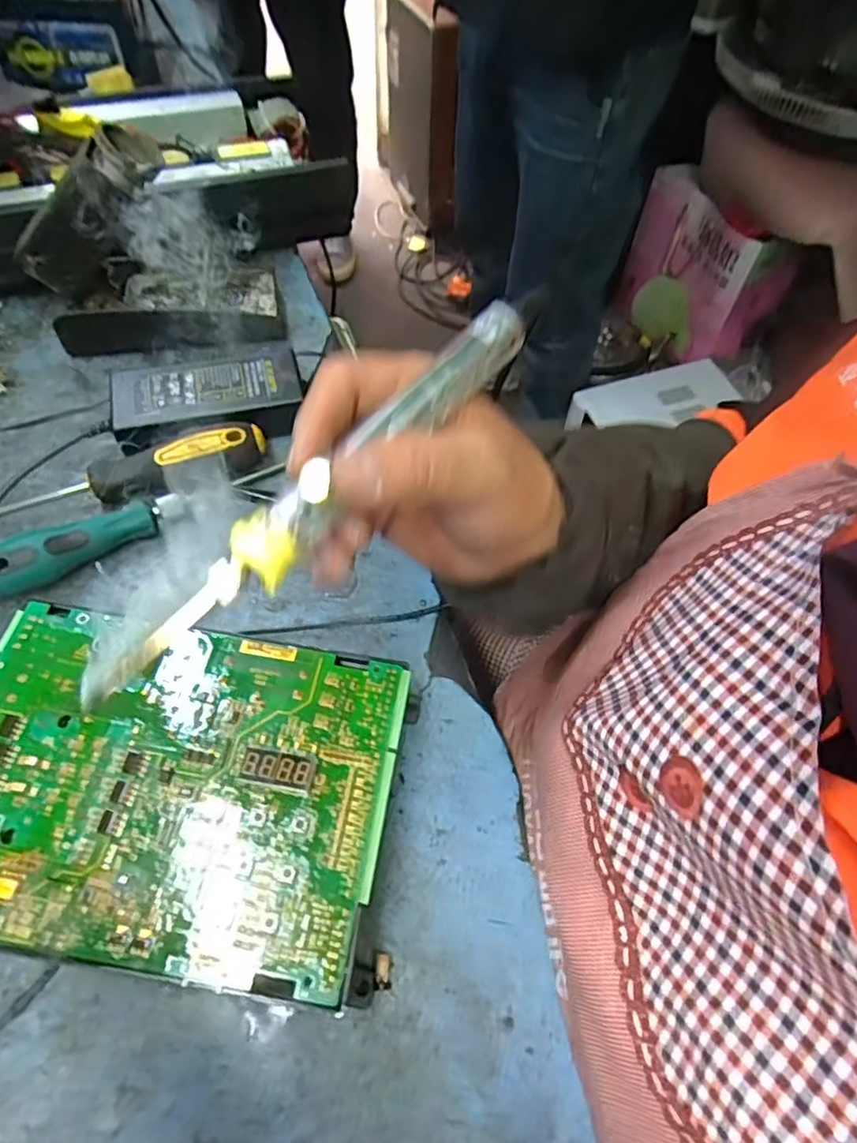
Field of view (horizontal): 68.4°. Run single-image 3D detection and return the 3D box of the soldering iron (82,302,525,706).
[{"bbox_3d":[-0.040,-0.028,0.233,0.022,0.022,0.209,41,77,19],"label":"soldering iron"}]

